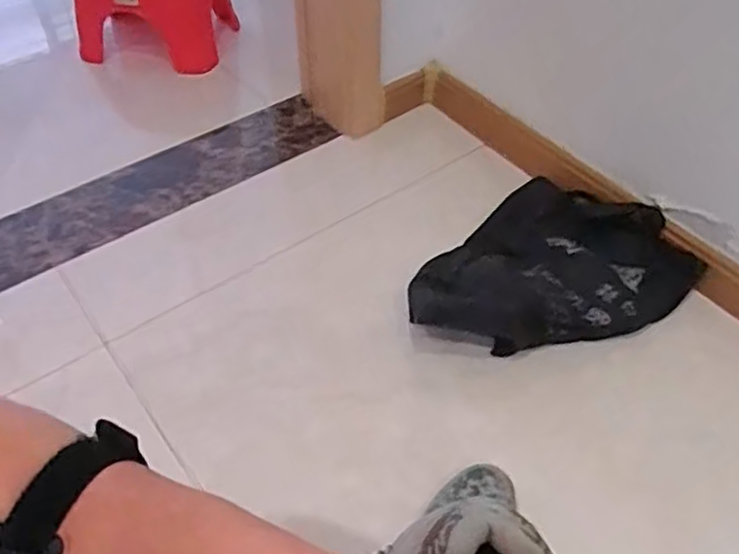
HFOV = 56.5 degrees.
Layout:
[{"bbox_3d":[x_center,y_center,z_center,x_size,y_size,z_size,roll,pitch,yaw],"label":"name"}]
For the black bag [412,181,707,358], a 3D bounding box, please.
[{"bbox_3d":[0.250,-0.010,0.994,0.402,0.144,0.300,-34,56,-26],"label":"black bag"}]

